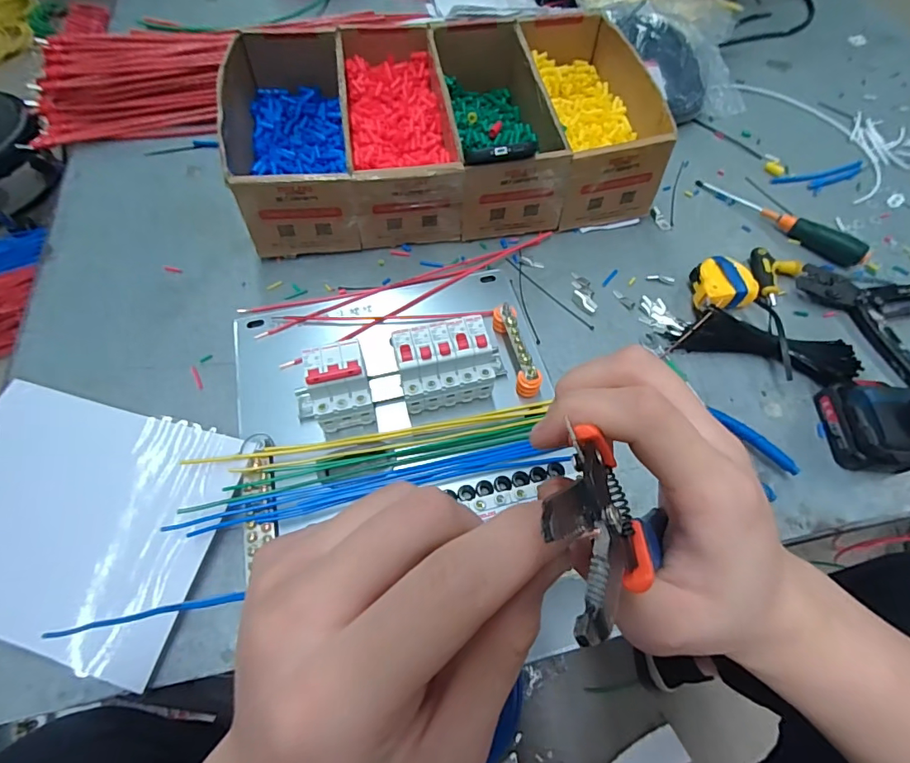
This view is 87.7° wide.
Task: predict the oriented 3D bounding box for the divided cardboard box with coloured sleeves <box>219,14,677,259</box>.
[{"bbox_3d":[-0.016,-0.335,0.637,0.532,0.119,0.314,-8,60,-6],"label":"divided cardboard box with coloured sleeves"}]

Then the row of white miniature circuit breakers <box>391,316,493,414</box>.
[{"bbox_3d":[-0.014,-0.013,0.469,0.096,0.070,0.070,-12,61,-8],"label":"row of white miniature circuit breakers"}]

